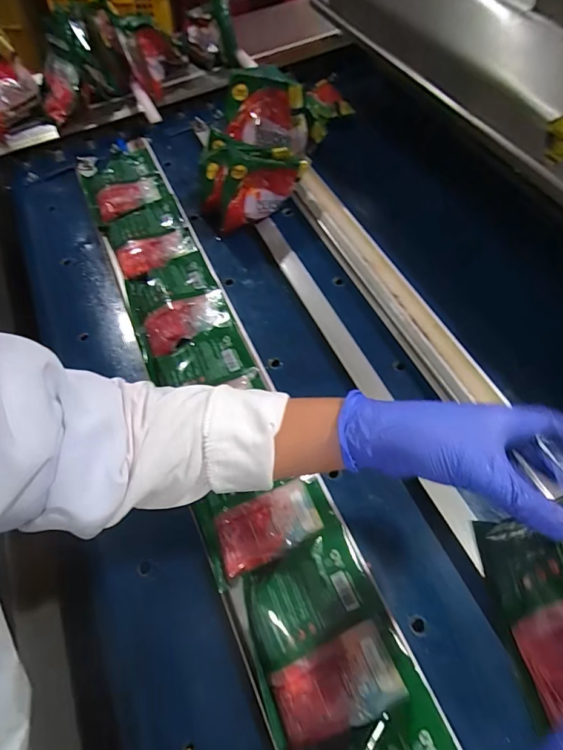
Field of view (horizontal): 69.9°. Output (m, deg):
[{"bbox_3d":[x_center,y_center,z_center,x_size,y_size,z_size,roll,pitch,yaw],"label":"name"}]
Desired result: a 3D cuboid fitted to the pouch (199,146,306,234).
[{"bbox_3d":[-0.042,-0.286,0.606,0.160,0.101,0.058,-12,60,-9],"label":"pouch"}]

